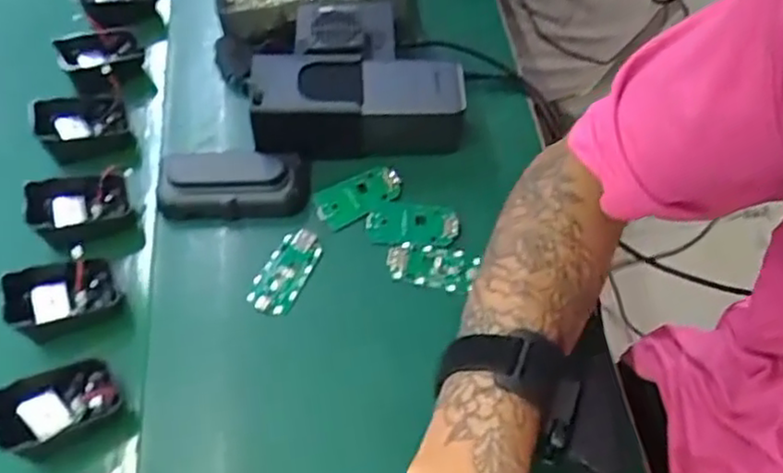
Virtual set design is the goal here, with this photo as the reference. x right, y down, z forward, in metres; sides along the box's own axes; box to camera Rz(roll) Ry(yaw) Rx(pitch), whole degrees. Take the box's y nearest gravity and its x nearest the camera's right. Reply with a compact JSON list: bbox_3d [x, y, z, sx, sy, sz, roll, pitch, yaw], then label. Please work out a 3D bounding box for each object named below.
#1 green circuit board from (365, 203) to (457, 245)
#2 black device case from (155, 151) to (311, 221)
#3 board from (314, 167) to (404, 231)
[{"bbox_3d":[0.015,-0.009,0.495,0.065,0.004,0.032,4,66,3],"label":"green circuit board"},{"bbox_3d":[-0.115,-0.042,0.501,0.105,0.024,0.052,-2,65,0],"label":"black device case"},{"bbox_3d":[-0.024,-0.031,0.509,0.065,0.006,0.031,-29,68,-12],"label":"board"}]

